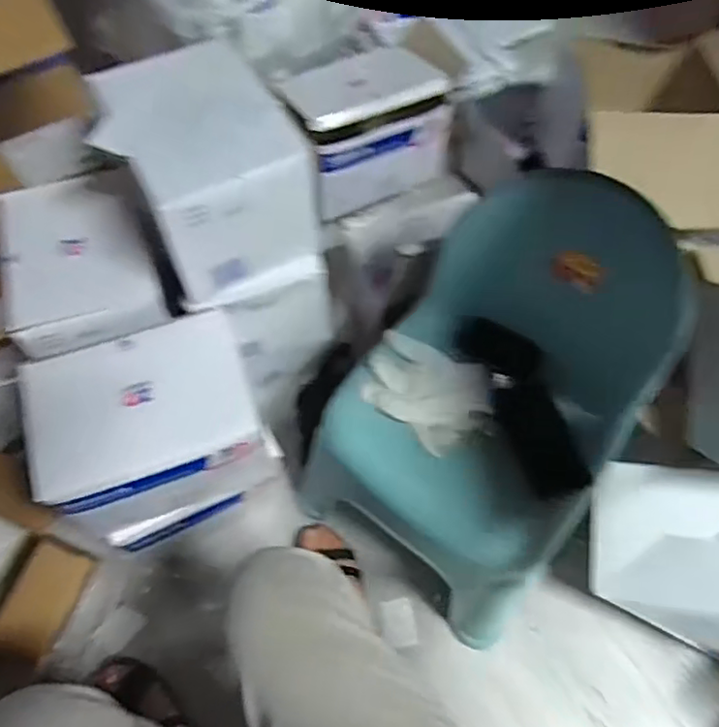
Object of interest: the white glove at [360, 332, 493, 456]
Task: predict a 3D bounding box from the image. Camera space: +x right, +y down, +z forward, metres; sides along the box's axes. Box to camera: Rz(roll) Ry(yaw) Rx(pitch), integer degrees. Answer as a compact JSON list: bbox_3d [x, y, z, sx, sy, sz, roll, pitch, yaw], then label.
[{"bbox_3d":[0.087,0.028,0.807,0.165,0.017,0.137,35,67,18],"label":"white glove"}]

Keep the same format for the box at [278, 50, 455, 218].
[{"bbox_3d":[0.016,-0.433,1.115,0.269,0.186,0.164,-18,63,-10],"label":"box"}]

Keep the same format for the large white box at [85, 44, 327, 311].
[{"bbox_3d":[-0.170,-0.205,0.770,0.198,0.202,0.162,-34,66,-17],"label":"large white box"}]

